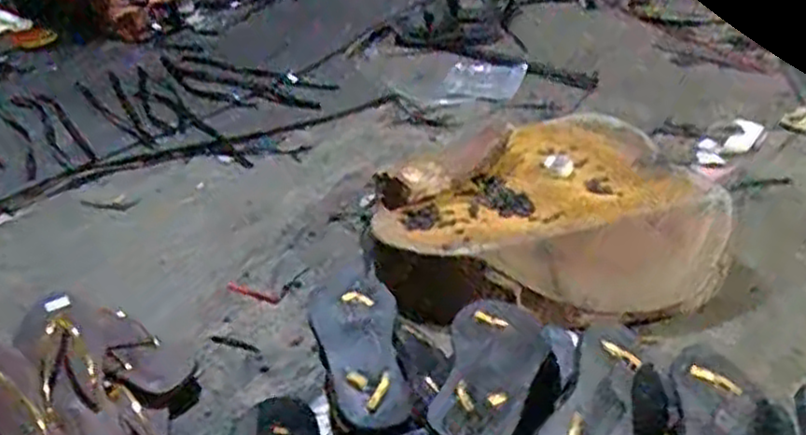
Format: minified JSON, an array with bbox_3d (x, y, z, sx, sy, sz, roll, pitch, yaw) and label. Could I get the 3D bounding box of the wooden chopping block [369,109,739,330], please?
[{"bbox_3d":[0.233,-0.005,1.038,0.487,0.102,0.426,-25,38,-26],"label":"wooden chopping block"}]

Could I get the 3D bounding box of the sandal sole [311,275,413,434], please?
[{"bbox_3d":[-0.044,0.133,0.780,0.088,0.025,0.242,-11,34,-8],"label":"sandal sole"}]

